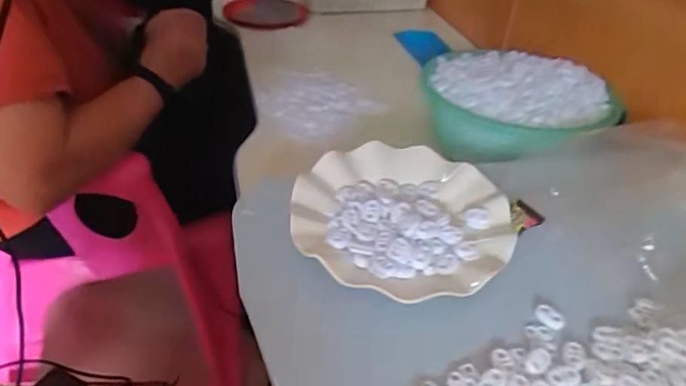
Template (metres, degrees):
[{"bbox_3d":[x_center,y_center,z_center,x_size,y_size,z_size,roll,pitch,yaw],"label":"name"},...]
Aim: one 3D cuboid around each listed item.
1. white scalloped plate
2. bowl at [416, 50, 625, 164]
[{"bbox_3d":[0.049,0.017,0.439,0.177,0.021,0.176,2,43,-2],"label":"white scalloped plate"},{"bbox_3d":[0.215,-0.107,0.656,0.180,0.093,0.226,-20,42,-27],"label":"bowl"}]

